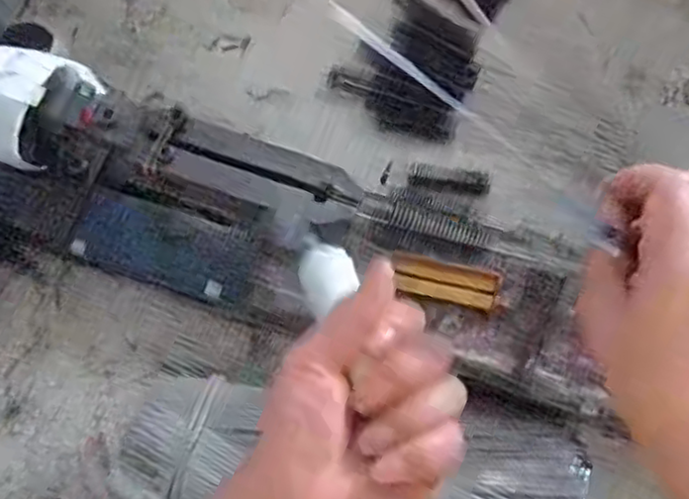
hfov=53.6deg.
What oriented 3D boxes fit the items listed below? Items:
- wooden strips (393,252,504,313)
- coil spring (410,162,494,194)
[{"bbox_3d":[0.066,0.021,0.447,0.068,0.008,0.025,13,72,2],"label":"wooden strips"},{"bbox_3d":[0.080,-0.053,0.512,0.062,0.012,0.016,5,72,0],"label":"coil spring"}]

